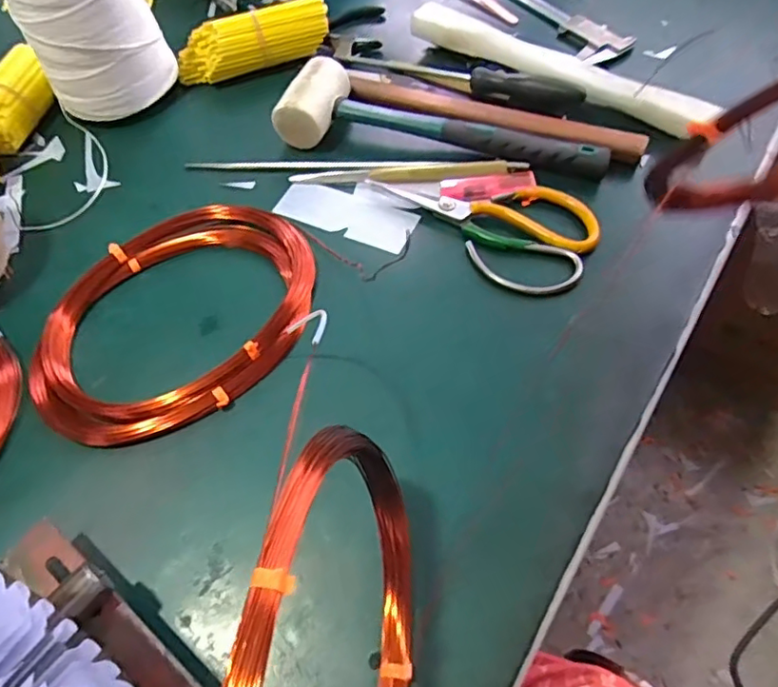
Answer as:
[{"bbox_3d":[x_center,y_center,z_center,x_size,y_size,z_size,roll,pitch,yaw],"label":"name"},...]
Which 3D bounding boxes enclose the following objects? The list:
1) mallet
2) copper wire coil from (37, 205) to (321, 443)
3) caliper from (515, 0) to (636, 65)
[{"bbox_3d":[0.046,-0.196,0.514,0.280,0.048,0.081,8,60,9],"label":"mallet"},{"bbox_3d":[-0.156,-0.026,0.437,0.208,0.022,0.174,-18,59,-7],"label":"copper wire coil"},{"bbox_3d":[0.154,-0.354,0.618,0.053,0.017,0.227,-32,62,-15],"label":"caliper"}]

